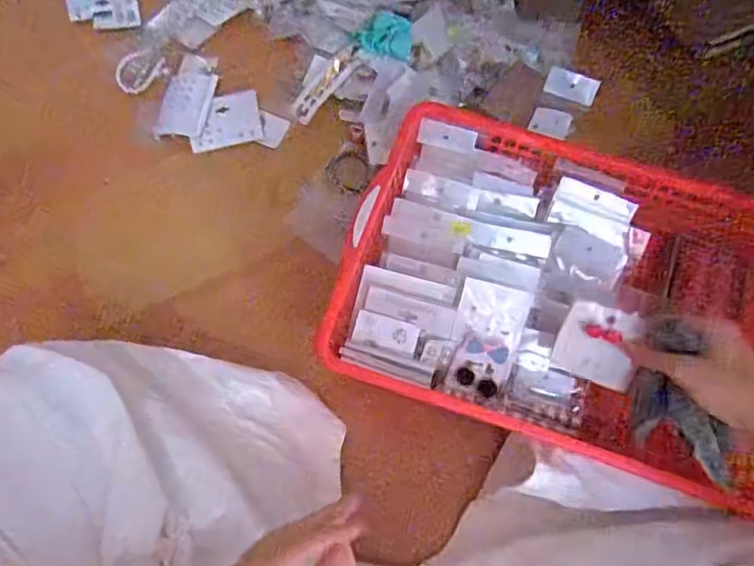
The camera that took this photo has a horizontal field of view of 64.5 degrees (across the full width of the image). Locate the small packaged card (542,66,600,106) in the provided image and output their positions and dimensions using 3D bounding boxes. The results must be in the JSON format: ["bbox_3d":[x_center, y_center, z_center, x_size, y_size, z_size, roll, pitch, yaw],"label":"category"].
[{"bbox_3d":[0.230,-0.233,0.706,0.061,0.004,0.032,22,100,11],"label":"small packaged card"}]

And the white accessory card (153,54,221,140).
[{"bbox_3d":[-0.220,-0.221,0.704,0.060,0.009,0.110,9,69,2],"label":"white accessory card"}]

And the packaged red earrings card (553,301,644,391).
[{"bbox_3d":[0.189,0.053,0.512,0.063,0.004,0.070,17,113,21],"label":"packaged red earrings card"}]

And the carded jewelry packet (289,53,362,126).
[{"bbox_3d":[-0.062,-0.229,0.699,0.027,0.004,0.097,44,95,14],"label":"carded jewelry packet"}]

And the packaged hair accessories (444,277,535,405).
[{"bbox_3d":[0.105,0.056,0.566,0.065,0.025,0.107,13,89,2],"label":"packaged hair accessories"}]

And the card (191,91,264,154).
[{"bbox_3d":[-0.177,-0.188,0.695,0.083,0.004,0.057,-15,84,-9],"label":"card"}]

